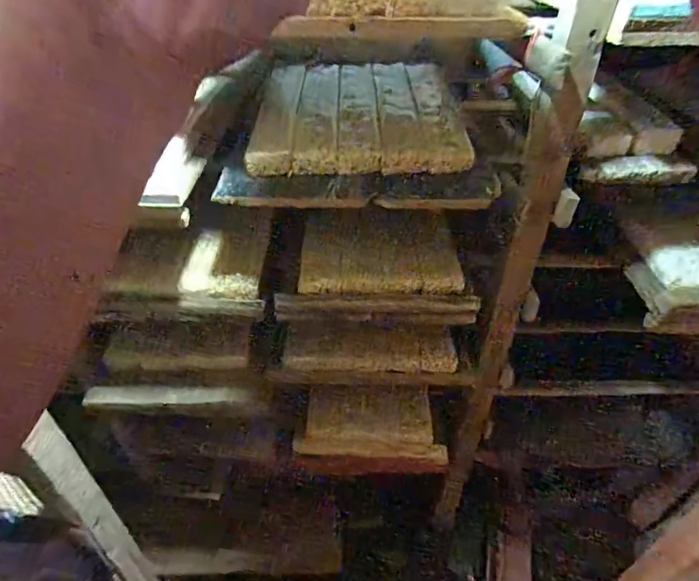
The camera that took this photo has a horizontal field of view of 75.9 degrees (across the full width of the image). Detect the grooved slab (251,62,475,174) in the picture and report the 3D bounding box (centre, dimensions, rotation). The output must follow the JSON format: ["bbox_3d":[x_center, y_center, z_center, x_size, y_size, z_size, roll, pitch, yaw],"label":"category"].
[{"bbox_3d":[0.014,-0.309,0.754,0.309,0.034,0.384,0,44,-1],"label":"grooved slab"}]

